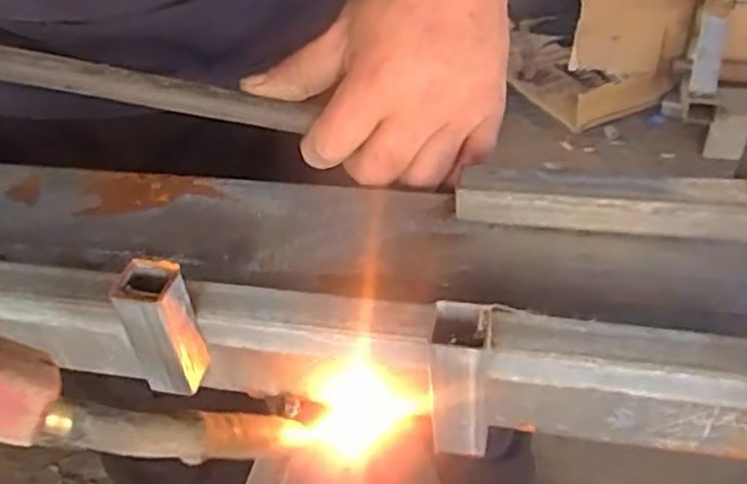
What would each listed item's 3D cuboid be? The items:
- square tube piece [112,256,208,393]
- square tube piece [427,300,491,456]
[{"bbox_3d":[-0.084,0.034,0.294,0.023,0.056,0.024,-1,41,7],"label":"square tube piece"},{"bbox_3d":[0.032,0.051,0.276,0.021,0.068,0.025,-1,41,7],"label":"square tube piece"}]

